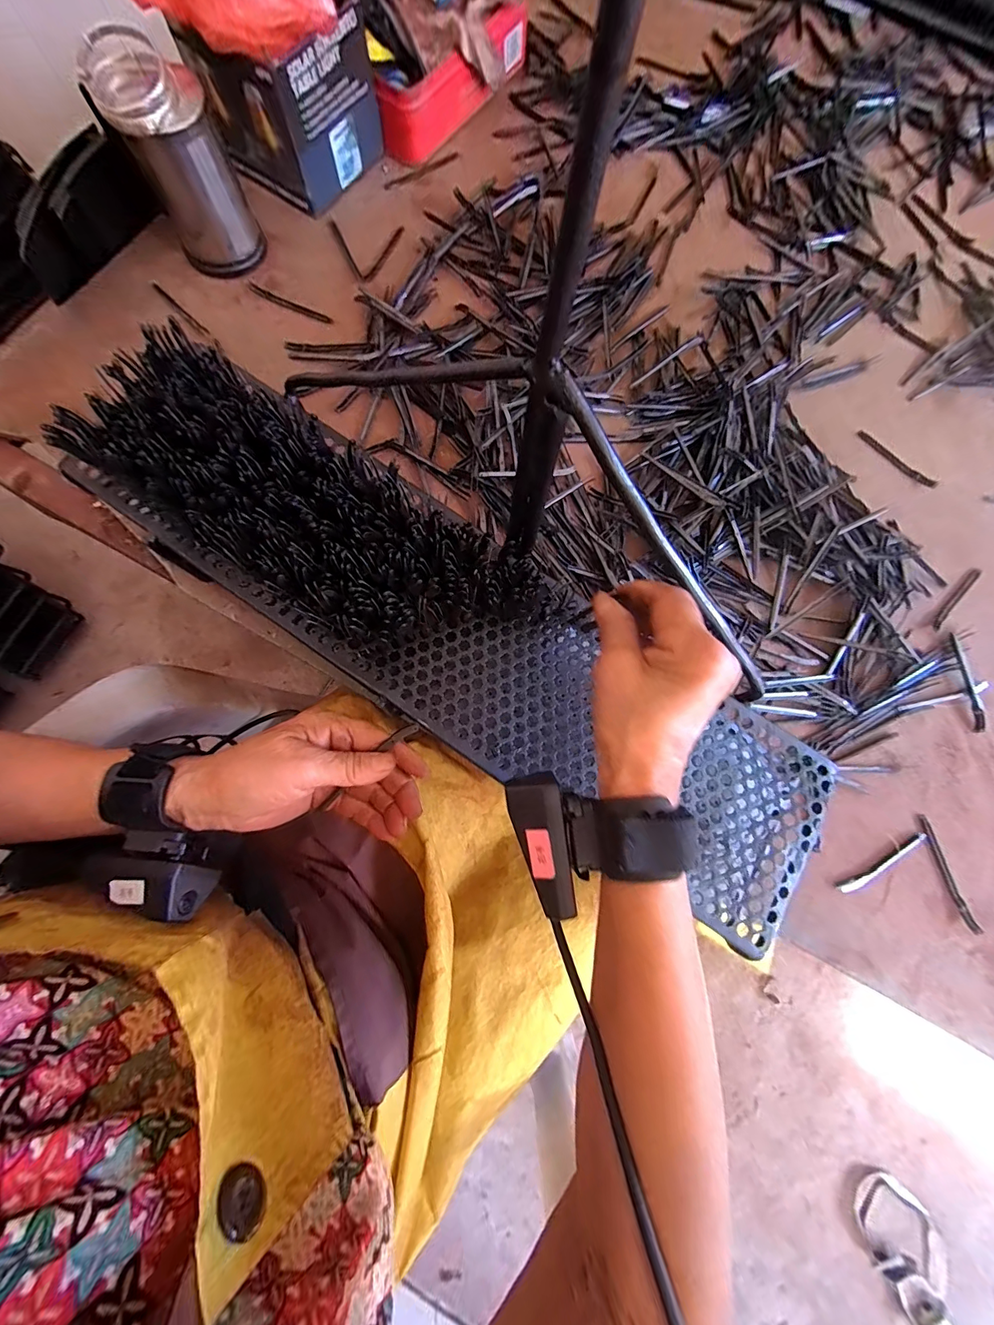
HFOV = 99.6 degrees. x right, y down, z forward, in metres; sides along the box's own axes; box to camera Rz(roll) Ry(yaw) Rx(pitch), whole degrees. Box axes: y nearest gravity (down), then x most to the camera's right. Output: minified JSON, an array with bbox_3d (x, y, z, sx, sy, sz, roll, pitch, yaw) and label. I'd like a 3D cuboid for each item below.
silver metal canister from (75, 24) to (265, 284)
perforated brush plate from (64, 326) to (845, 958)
[{"bbox_3d":[-0.289,-0.461,0.391,0.081,0.132,0.083,-25,81,-7],"label":"silver metal canister"},{"bbox_3d":[-0.033,-0.027,0.293,0.570,0.044,0.138,34,81,-1],"label":"perforated brush plate"}]

